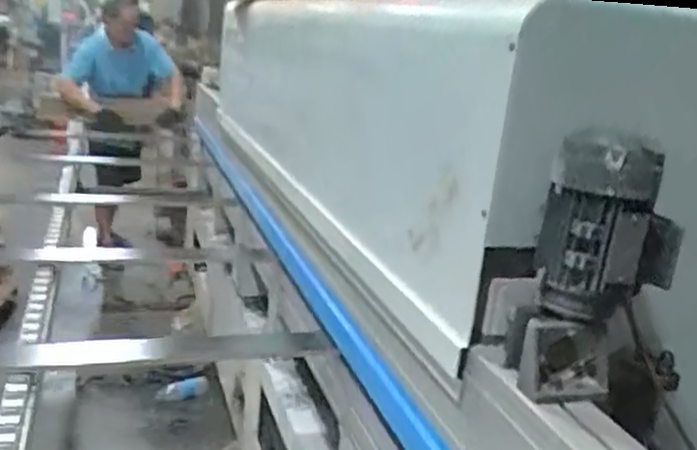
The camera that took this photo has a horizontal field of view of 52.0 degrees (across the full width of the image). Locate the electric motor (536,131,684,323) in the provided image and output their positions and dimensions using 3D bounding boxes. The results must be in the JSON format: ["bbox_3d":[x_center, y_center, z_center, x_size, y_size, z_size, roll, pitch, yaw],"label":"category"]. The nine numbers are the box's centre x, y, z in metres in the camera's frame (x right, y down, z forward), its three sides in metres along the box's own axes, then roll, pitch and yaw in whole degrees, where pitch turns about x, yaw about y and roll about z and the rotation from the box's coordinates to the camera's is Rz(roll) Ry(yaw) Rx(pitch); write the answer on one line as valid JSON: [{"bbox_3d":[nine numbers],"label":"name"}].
[{"bbox_3d":[0.292,0.001,0.795,0.142,0.192,0.109,14,17,27],"label":"electric motor"}]

